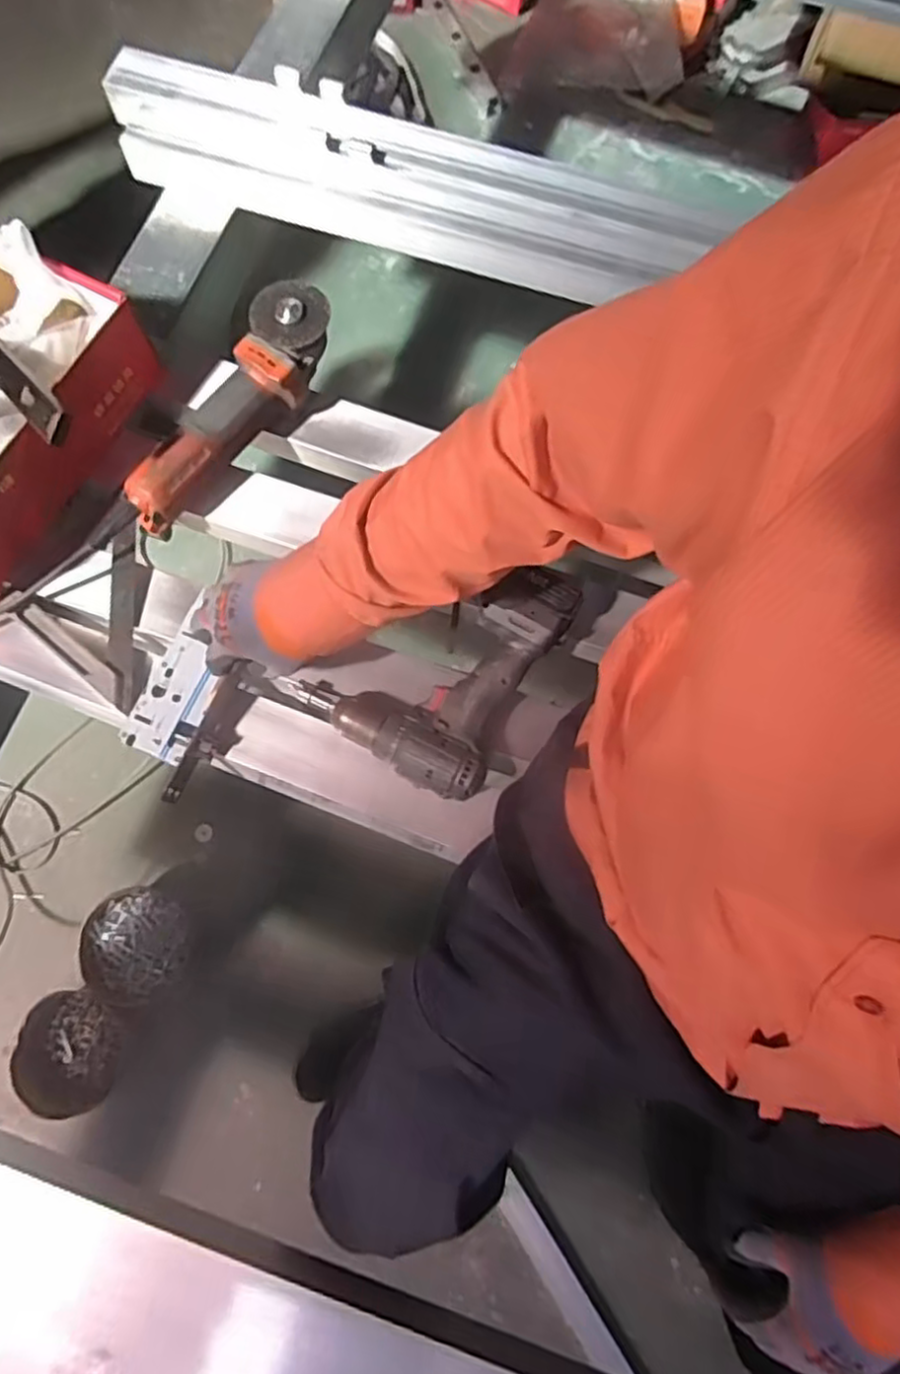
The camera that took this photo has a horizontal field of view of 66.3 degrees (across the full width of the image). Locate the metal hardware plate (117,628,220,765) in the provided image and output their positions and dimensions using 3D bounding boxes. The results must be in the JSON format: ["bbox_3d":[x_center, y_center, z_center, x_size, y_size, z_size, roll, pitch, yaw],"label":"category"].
[{"bbox_3d":[-0.261,0.009,0.656,0.066,0.015,0.116,20,76,4],"label":"metal hardware plate"}]

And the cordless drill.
[{"bbox_3d":[-0.013,-0.028,0.655,0.189,0.069,0.218,29,75,6],"label":"cordless drill"}]

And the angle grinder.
[{"bbox_3d":[-0.220,-0.278,0.690,0.073,0.073,0.284,32,75,7],"label":"angle grinder"}]

